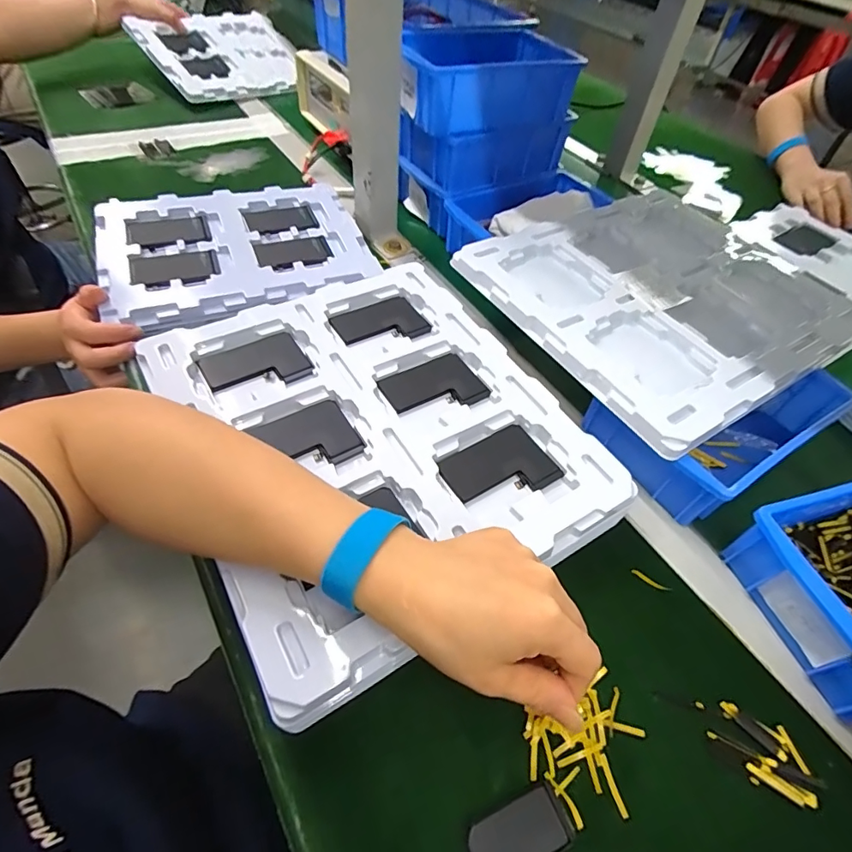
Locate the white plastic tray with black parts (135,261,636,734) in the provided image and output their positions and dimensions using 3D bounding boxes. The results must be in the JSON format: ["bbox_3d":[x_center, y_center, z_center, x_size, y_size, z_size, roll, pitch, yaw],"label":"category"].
[{"bbox_3d":[-0.041,-0.001,0.379,0.272,0.042,0.313,-25,61,-21],"label":"white plastic tray with black parts"}]

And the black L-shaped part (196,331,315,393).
[{"bbox_3d":[-0.143,-0.049,0.404,0.082,0.005,0.061,-26,59,-23],"label":"black L-shaped part"}]

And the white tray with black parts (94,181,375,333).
[{"bbox_3d":[-0.210,-0.204,0.536,0.274,0.022,0.217,-19,56,-19],"label":"white tray with black parts"}]

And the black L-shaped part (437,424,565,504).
[{"bbox_3d":[0.056,0.033,0.359,0.082,0.006,0.057,-27,62,-22],"label":"black L-shaped part"}]

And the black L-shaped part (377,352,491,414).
[{"bbox_3d":[0.006,-0.033,0.407,0.082,0.004,0.057,-23,60,-20],"label":"black L-shaped part"}]

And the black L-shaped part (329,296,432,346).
[{"bbox_3d":[-0.044,-0.097,0.450,0.083,0.005,0.054,-20,56,-20],"label":"black L-shaped part"}]

